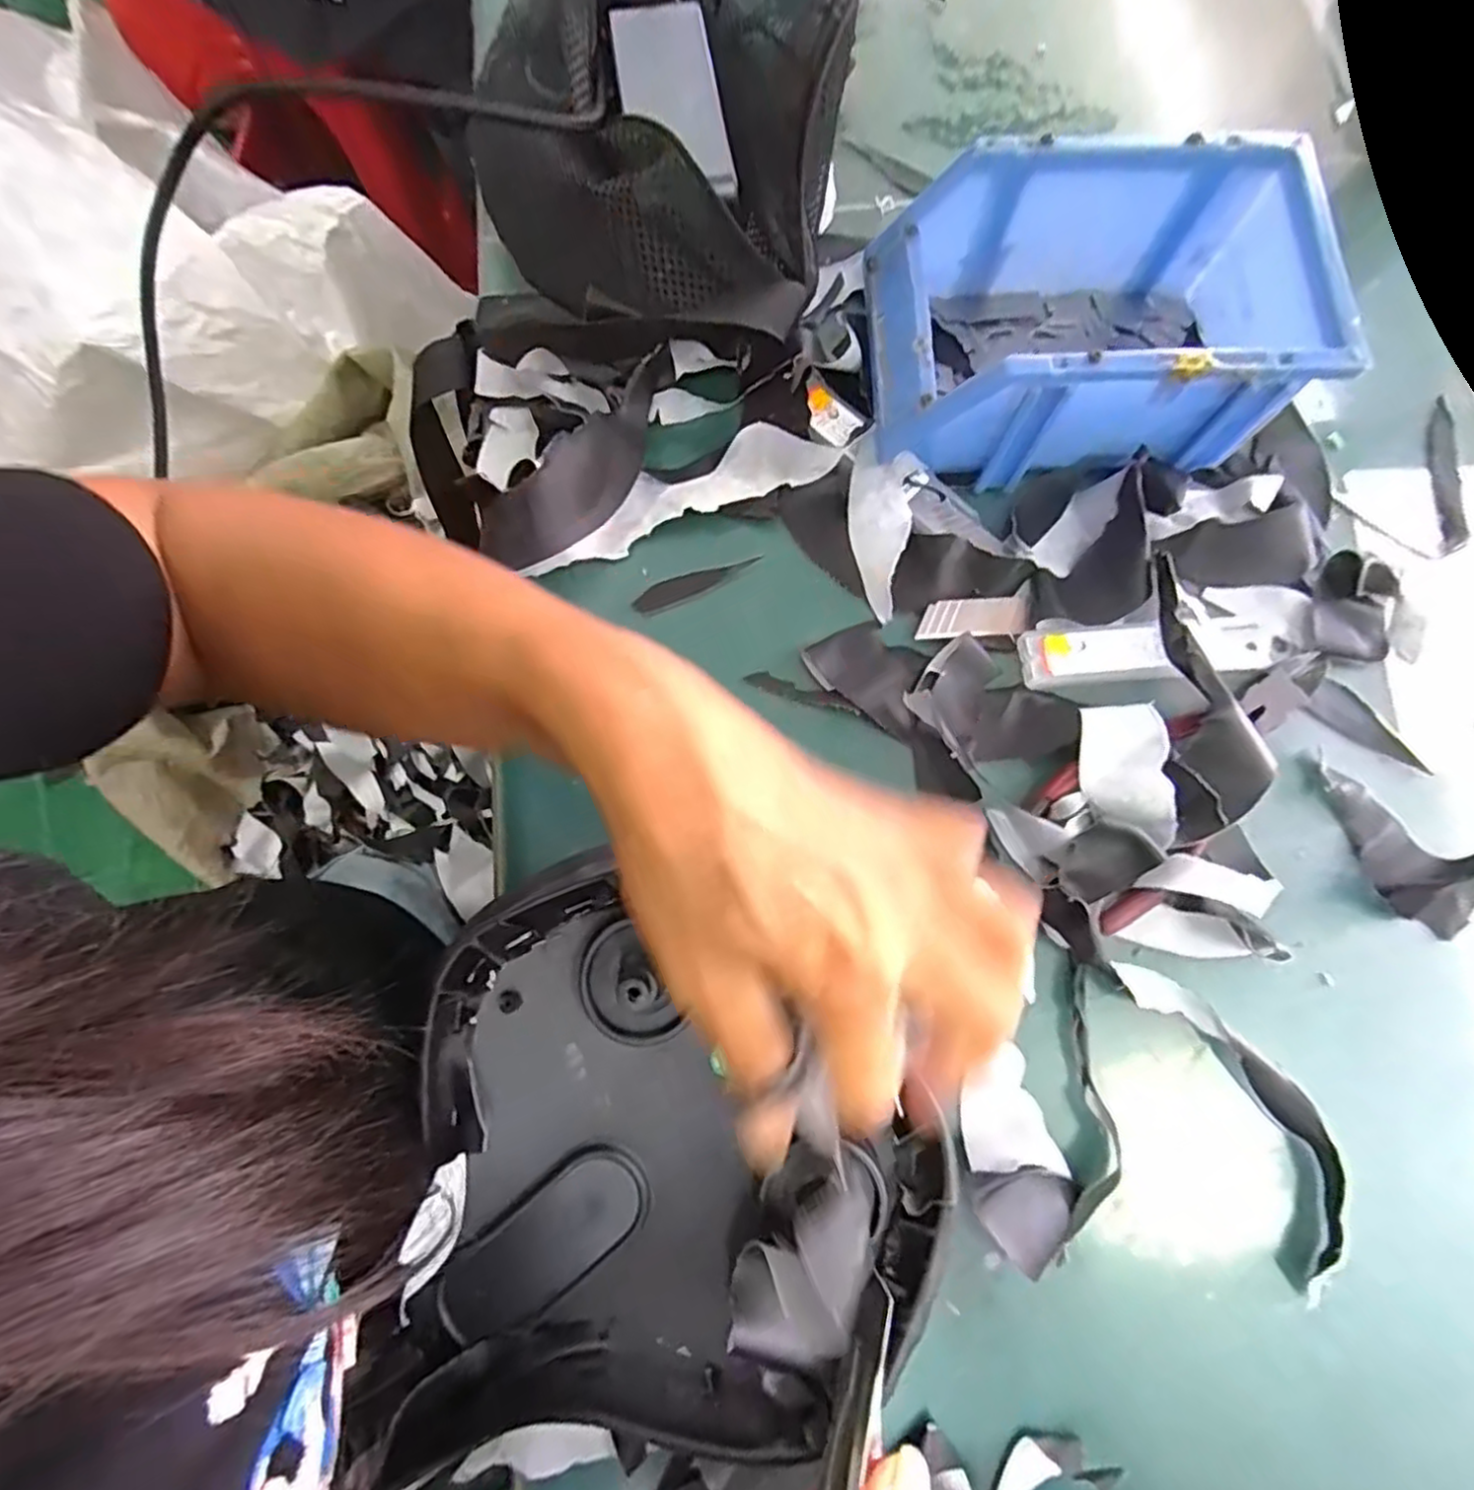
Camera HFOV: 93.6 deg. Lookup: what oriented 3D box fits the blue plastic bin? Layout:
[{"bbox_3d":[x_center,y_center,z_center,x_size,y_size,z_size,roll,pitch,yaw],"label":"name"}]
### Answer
[{"bbox_3d":[0.155,-0.190,0.314,0.180,0.076,0.120,2,77,0],"label":"blue plastic bin"}]

